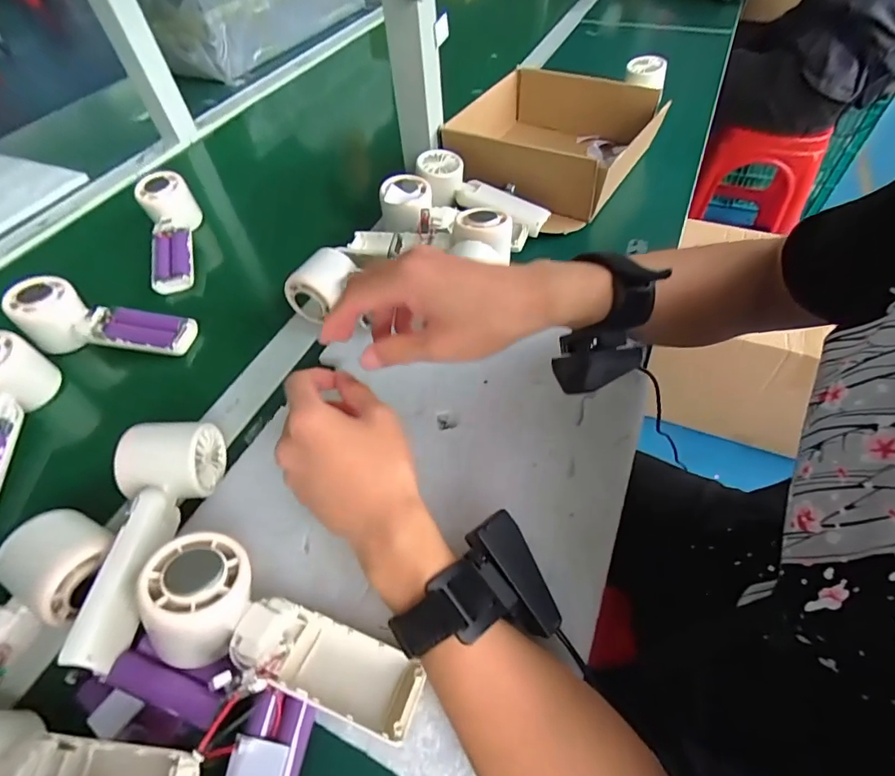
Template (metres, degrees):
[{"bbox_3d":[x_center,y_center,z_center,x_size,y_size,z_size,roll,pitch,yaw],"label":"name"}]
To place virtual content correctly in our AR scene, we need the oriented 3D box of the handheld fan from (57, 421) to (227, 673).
[{"bbox_3d":[-0.205,0.094,0.312,0.056,0.049,0.159,-2,53,3],"label":"handheld fan"}]

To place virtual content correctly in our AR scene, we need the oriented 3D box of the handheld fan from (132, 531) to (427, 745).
[{"bbox_3d":[-0.094,0.141,0.264,0.165,0.041,0.064,27,58,0],"label":"handheld fan"}]

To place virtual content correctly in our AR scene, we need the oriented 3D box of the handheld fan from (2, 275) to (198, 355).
[{"bbox_3d":[-0.337,-0.061,0.467,0.163,0.049,0.050,10,54,-5],"label":"handheld fan"}]

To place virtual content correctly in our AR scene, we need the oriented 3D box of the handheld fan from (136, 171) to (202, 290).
[{"bbox_3d":[-0.329,-0.183,0.559,0.056,0.050,0.174,-15,67,-6],"label":"handheld fan"}]

